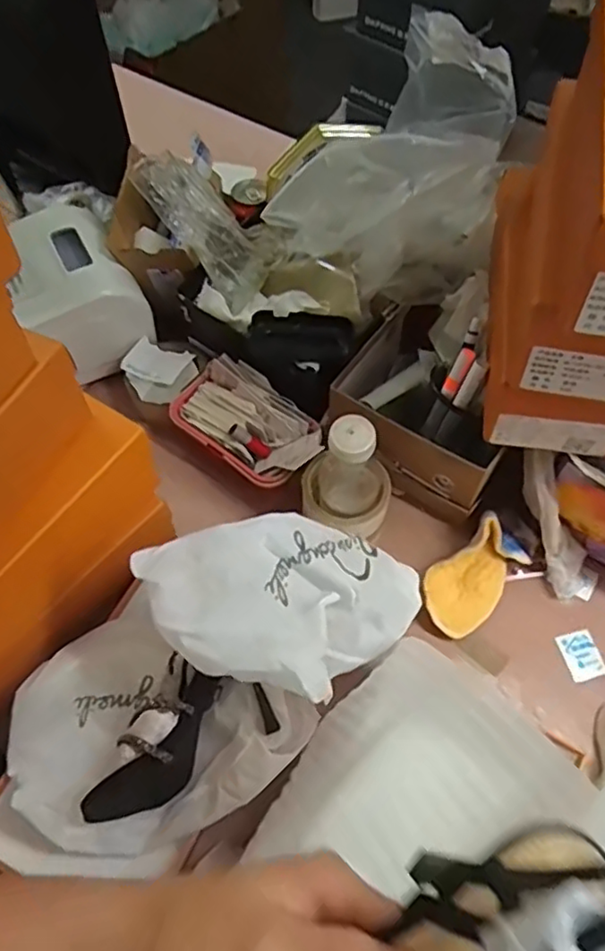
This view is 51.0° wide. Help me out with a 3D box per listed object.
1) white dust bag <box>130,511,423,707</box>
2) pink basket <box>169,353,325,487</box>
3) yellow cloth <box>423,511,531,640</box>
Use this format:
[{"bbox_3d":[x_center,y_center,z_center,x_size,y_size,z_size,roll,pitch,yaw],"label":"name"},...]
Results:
[{"bbox_3d":[-0.002,0.100,0.525,0.211,0.114,0.148,-27,63,-14],"label":"white dust bag"},{"bbox_3d":[-0.061,-0.058,0.706,0.179,0.047,0.100,34,66,18],"label":"pink basket"},{"bbox_3d":[0.173,0.103,0.643,0.123,0.035,0.071,-39,67,-20],"label":"yellow cloth"}]

